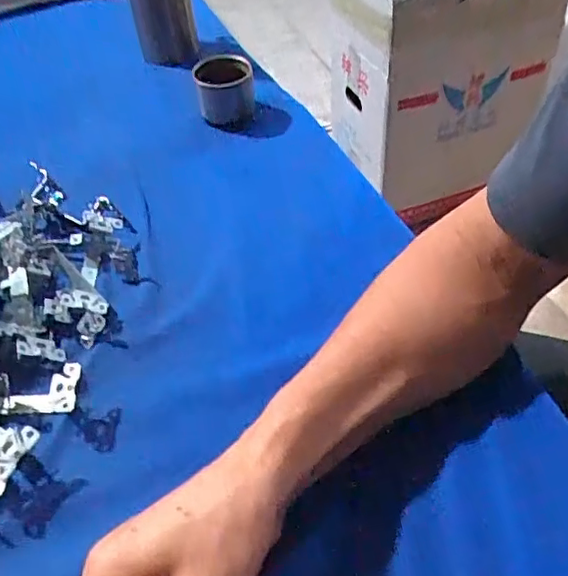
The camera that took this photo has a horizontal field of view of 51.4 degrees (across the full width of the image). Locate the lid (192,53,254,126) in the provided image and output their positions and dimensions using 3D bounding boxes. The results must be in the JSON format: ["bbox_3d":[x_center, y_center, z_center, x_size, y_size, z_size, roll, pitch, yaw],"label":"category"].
[{"bbox_3d":[-0.065,-0.216,0.643,0.062,0.059,0.061,-2,47,2],"label":"lid"}]

